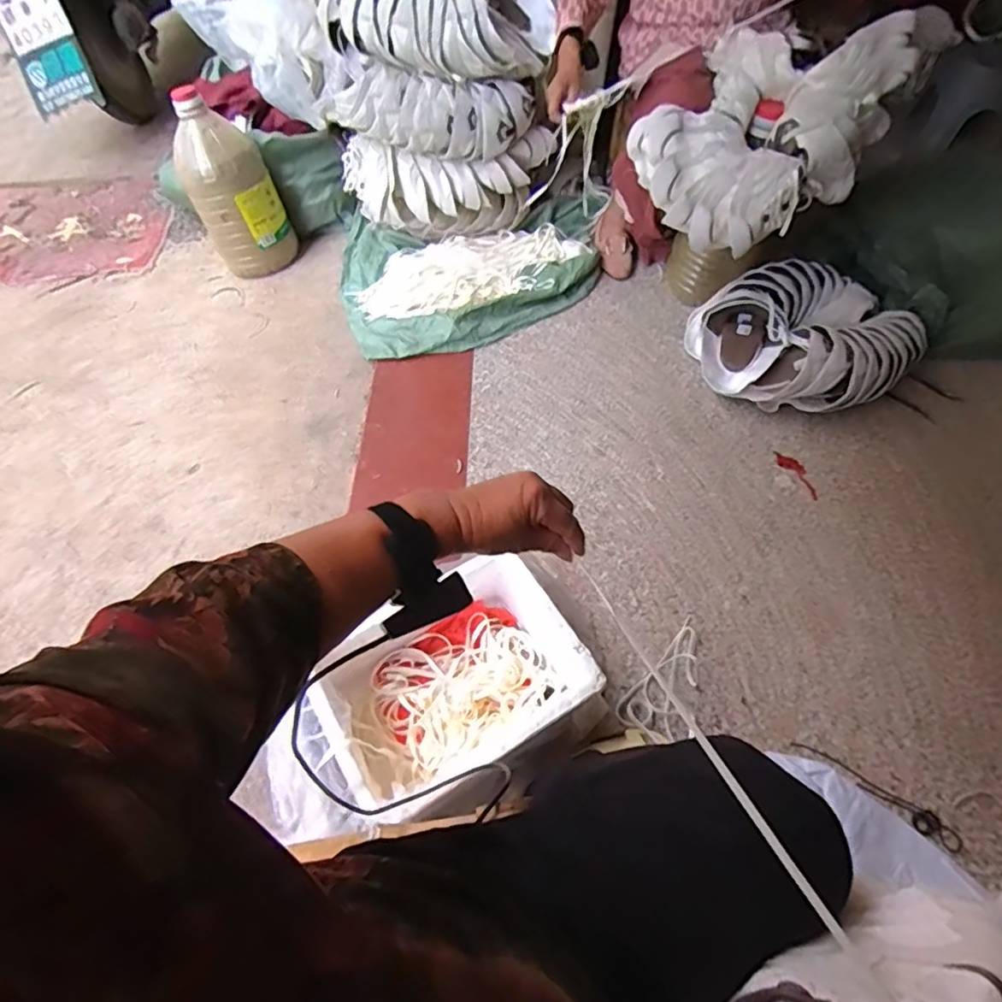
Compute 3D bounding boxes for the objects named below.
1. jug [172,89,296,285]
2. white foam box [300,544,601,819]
[{"bbox_3d":[-0.662,-0.766,1.486,0.209,0.389,0.140,4,56,0],"label":"jug"},{"bbox_3d":[-0.050,0.255,0.837,0.355,0.159,0.260,-30,63,-20],"label":"white foam box"}]

